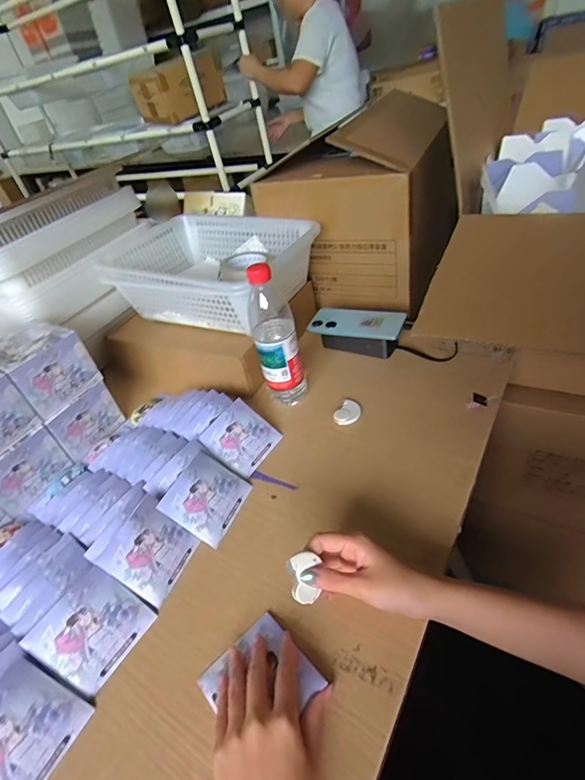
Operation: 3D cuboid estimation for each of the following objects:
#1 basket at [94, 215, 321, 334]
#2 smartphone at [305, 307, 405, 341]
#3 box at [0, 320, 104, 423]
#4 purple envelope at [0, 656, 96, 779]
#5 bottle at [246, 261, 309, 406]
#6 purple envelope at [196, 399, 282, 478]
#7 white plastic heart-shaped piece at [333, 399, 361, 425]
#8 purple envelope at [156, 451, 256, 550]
[{"bbox_3d":[-0.153,-0.221,0.791,0.368,0.109,0.263,12,45,27],"label":"basket"},{"bbox_3d":[0.108,-0.115,0.728,0.157,0.013,0.074,12,53,25],"label":"smartphone"},{"bbox_3d":[-0.378,-0.034,0.637,0.106,0.094,0.106,15,47,30],"label":"box"},{"bbox_3d":[-0.241,0.304,0.369,0.088,0.010,0.094,39,49,-4],"label":"purple envelope"},{"bbox_3d":[-0.024,-0.078,0.630,0.067,0.219,0.064,-10,40,3],"label":"bottle"},{"bbox_3d":[-0.071,0.068,0.607,0.088,0.008,0.092,43,59,-1],"label":"purple envelope"},{"bbox_3d":[0.084,0.034,0.641,0.036,0.008,0.050,24,51,29],"label":"white plastic heart-shaped piece"},{"bbox_3d":[-0.106,0.133,0.535,0.086,0.011,0.094,39,52,-7],"label":"purple envelope"}]

